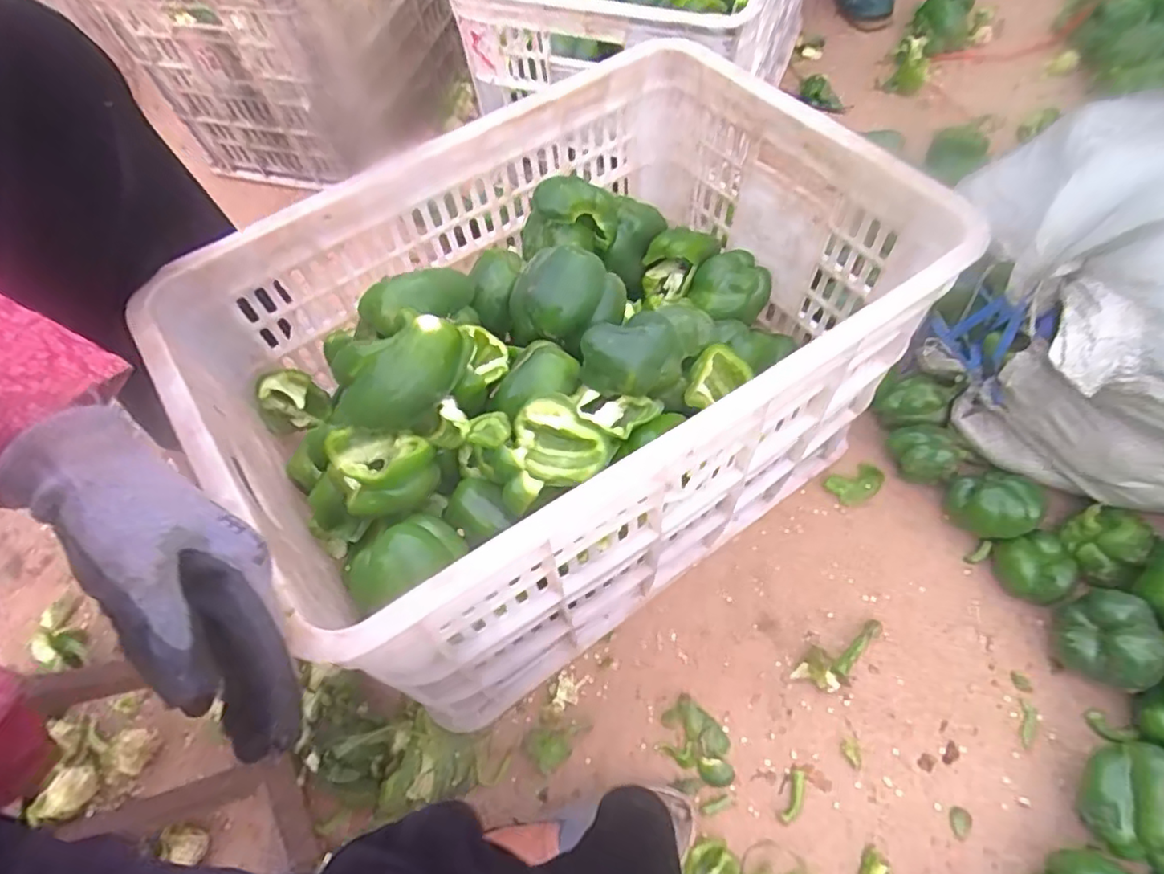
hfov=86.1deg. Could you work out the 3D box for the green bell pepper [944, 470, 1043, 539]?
[{"bbox_3d":[0.382,0.064,0.583,0.061,0.055,0.065,-9,61,-2],"label":"green bell pepper"}]

